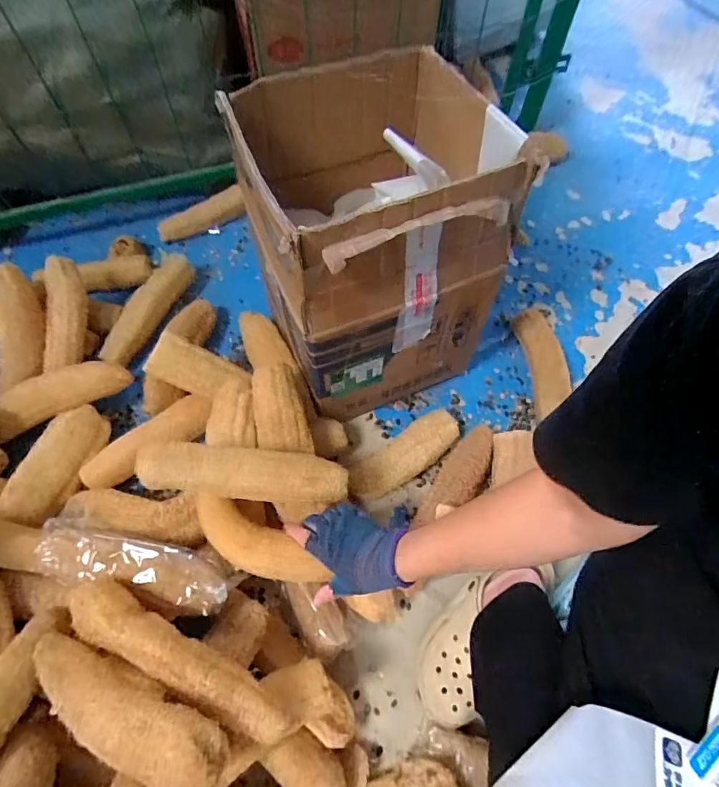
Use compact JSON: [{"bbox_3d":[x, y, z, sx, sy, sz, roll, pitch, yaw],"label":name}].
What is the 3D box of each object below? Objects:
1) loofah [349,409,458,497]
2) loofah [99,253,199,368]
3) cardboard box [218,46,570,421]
[{"bbox_3d":[0.073,0.106,0.758,0.204,0.064,0.071,-27,66,-15],"label":"loofah"},{"bbox_3d":[-0.410,-0.166,0.903,0.072,0.069,0.289,15,62,6],"label":"loofah"},{"bbox_3d":[-0.003,-0.247,0.718,0.308,0.426,0.380,-20,64,-12],"label":"cardboard box"}]

